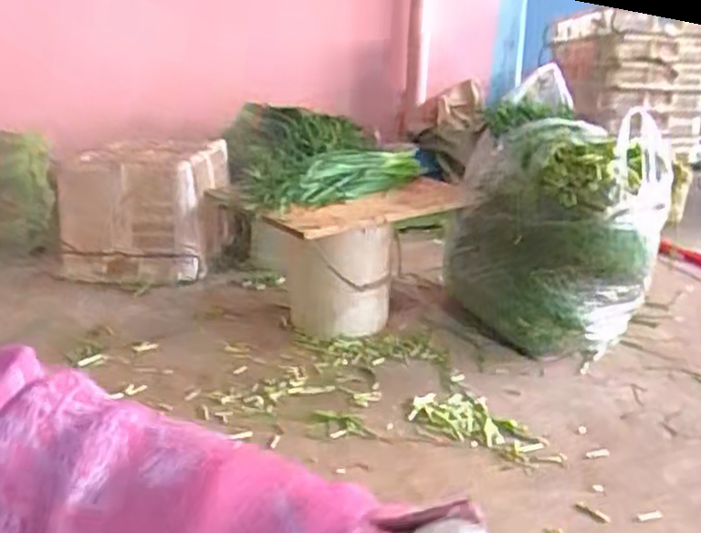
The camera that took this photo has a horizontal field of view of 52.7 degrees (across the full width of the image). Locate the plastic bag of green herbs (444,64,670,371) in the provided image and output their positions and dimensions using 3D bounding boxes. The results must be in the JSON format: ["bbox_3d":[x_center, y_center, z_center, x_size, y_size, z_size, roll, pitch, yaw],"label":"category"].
[{"bbox_3d":[0.474,-0.111,1.670,0.465,0.574,0.355,6,19,15],"label":"plastic bag of green herbs"}]

